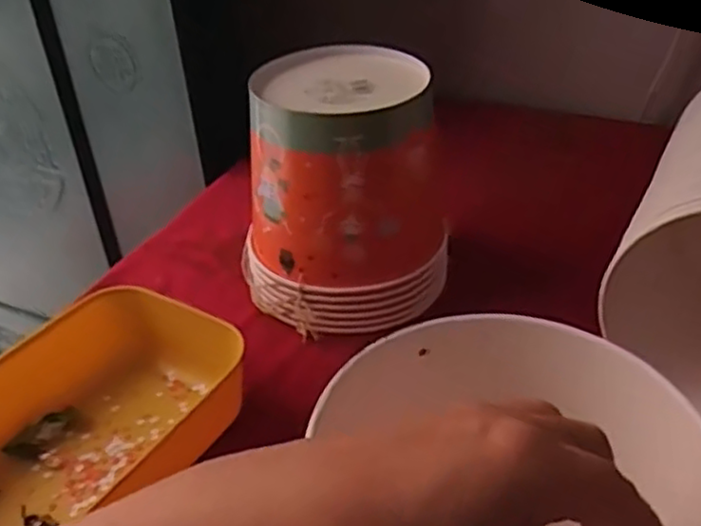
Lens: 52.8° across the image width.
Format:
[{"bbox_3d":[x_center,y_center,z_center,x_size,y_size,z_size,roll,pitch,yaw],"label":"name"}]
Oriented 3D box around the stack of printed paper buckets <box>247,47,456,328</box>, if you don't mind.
[{"bbox_3d":[-0.005,-0.056,0.541,0.139,0.168,0.142,21,41,30],"label":"stack of printed paper buckets"}]

